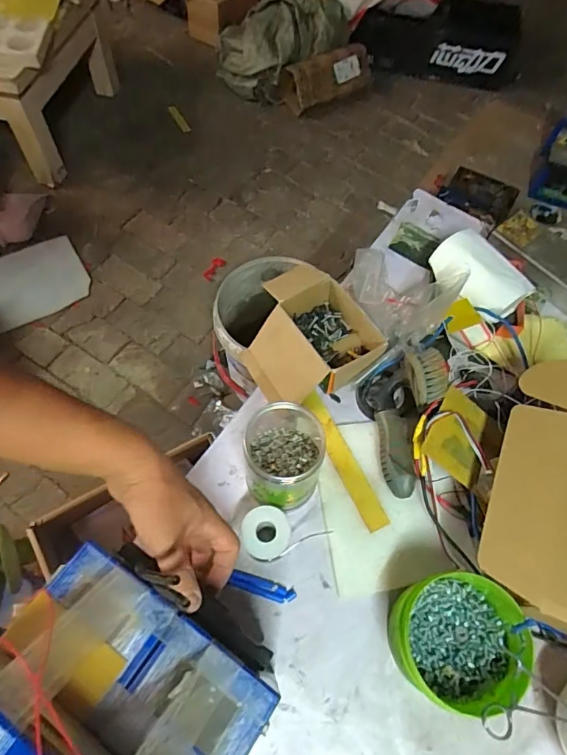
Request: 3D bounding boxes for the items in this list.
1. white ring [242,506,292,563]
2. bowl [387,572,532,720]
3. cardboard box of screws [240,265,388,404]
[{"bbox_3d":[-0.020,0.174,0.520,0.050,0.057,0.049,-5,64,-5],"label":"white ring"},{"bbox_3d":[0.171,0.258,0.467,0.117,0.094,0.123,17,64,5],"label":"bowl"},{"bbox_3d":[0.029,-0.059,0.636,0.165,0.067,0.175,-27,67,-16],"label":"cardboard box of screws"}]

